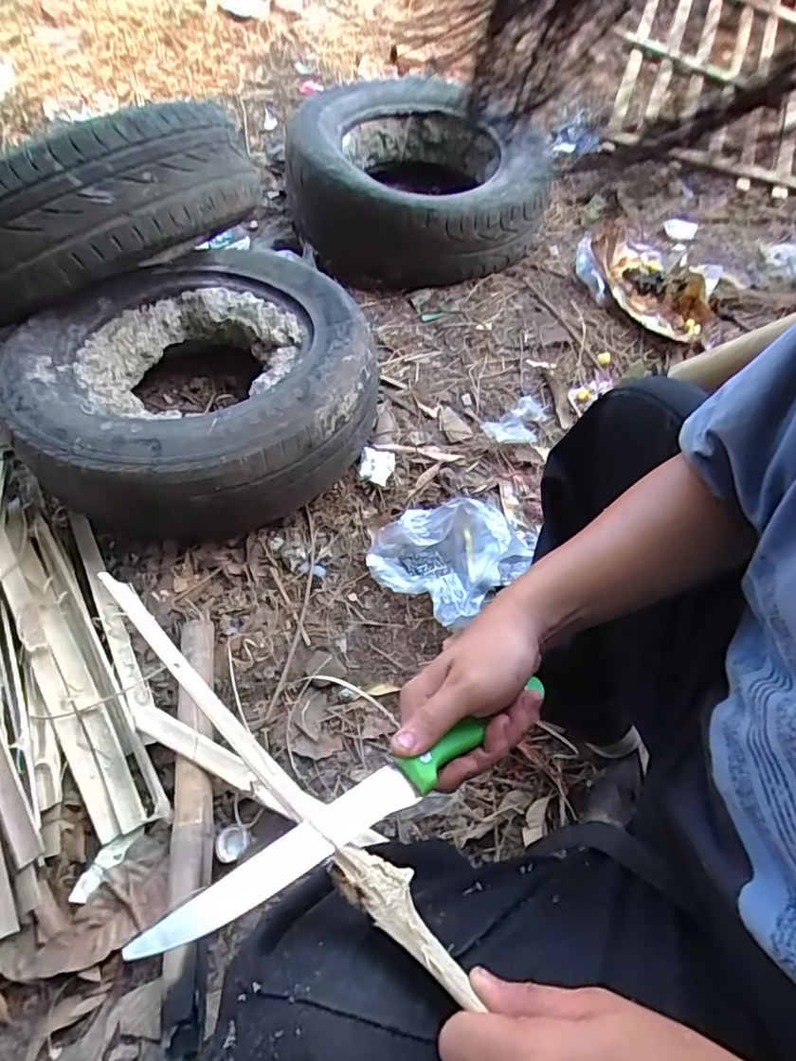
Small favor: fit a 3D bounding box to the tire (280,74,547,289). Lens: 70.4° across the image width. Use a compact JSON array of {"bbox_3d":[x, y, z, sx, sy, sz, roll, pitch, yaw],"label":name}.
[{"bbox_3d":[0.033,-0.878,1.381,0.576,0.173,0.650,-12,58,-12],"label":"tire"}]

